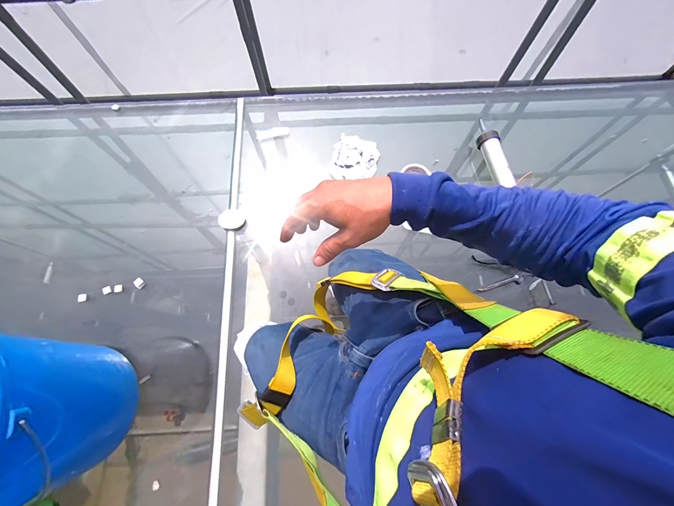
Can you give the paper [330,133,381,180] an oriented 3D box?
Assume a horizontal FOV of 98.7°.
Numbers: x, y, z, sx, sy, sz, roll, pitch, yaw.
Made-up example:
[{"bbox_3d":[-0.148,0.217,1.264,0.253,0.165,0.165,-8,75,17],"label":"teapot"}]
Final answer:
[{"bbox_3d":[0.058,-0.301,0.908,0.145,0.034,0.149,7,71,2],"label":"paper"}]

